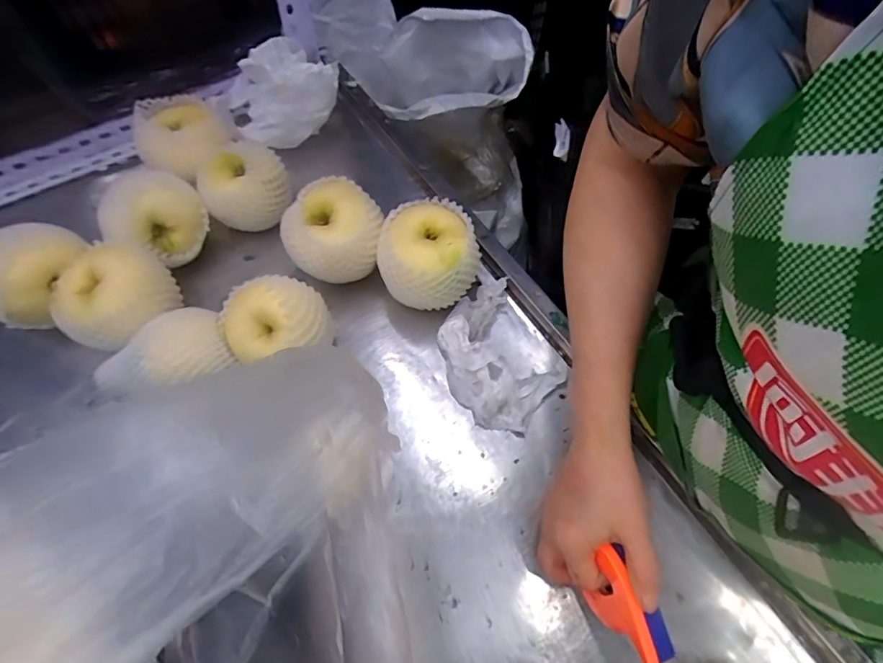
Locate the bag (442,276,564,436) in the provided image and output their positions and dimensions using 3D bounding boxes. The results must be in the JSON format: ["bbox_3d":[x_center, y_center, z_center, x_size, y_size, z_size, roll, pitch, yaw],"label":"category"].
[{"bbox_3d":[0.051,0.023,0.488,0.098,0.029,0.139,-26,66,-14],"label":"bag"}]

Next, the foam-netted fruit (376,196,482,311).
[{"bbox_3d":[-0.011,-0.073,0.505,0.098,0.086,0.099,0,62,-1],"label":"foam-netted fruit"}]

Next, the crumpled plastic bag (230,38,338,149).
[{"bbox_3d":[-0.197,-0.299,0.603,0.136,0.092,0.089,-29,66,-15],"label":"crumpled plastic bag"}]

